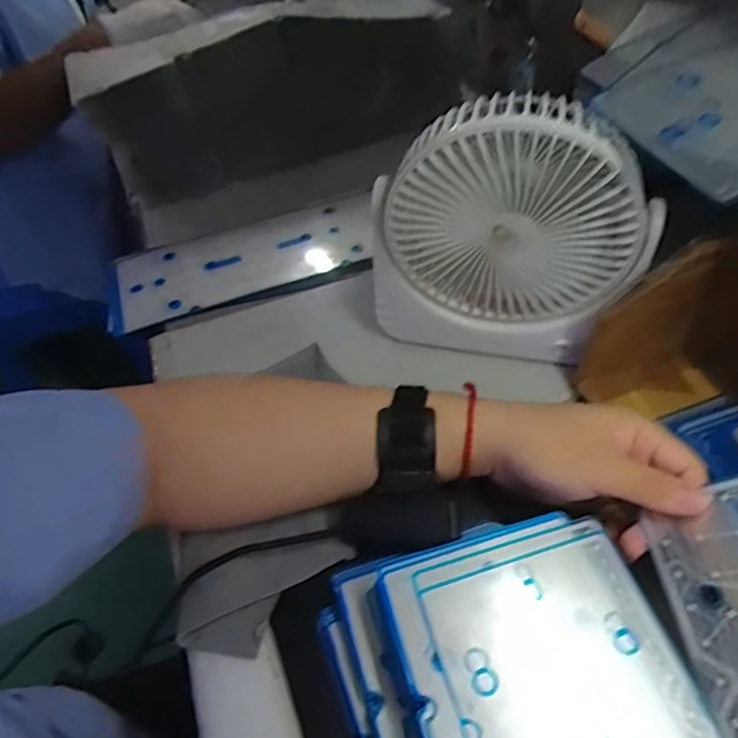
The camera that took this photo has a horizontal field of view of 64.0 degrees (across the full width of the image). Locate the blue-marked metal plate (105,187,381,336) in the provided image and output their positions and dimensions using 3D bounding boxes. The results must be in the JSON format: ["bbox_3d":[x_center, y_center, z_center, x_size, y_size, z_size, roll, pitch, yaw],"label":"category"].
[{"bbox_3d":[-0.118,-0.111,0.580,0.265,0.015,0.109,-20,52,-12],"label":"blue-marked metal plate"}]

